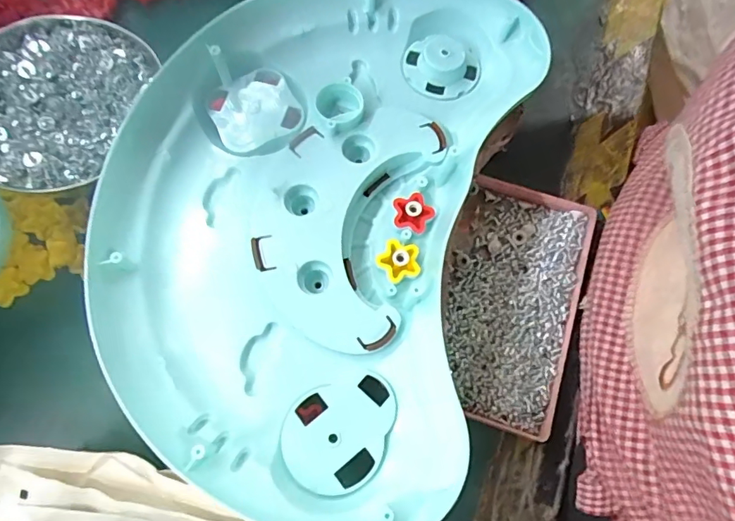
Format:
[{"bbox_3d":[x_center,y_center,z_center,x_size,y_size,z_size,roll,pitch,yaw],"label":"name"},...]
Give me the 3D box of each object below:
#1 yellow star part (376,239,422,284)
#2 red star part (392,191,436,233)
[{"bbox_3d":[0.020,-0.001,0.302,0.025,0.007,0.026,-42,76,-14],"label":"yellow star part"},{"bbox_3d":[0.030,-0.031,0.313,0.025,0.007,0.025,-2,70,-1],"label":"red star part"}]

